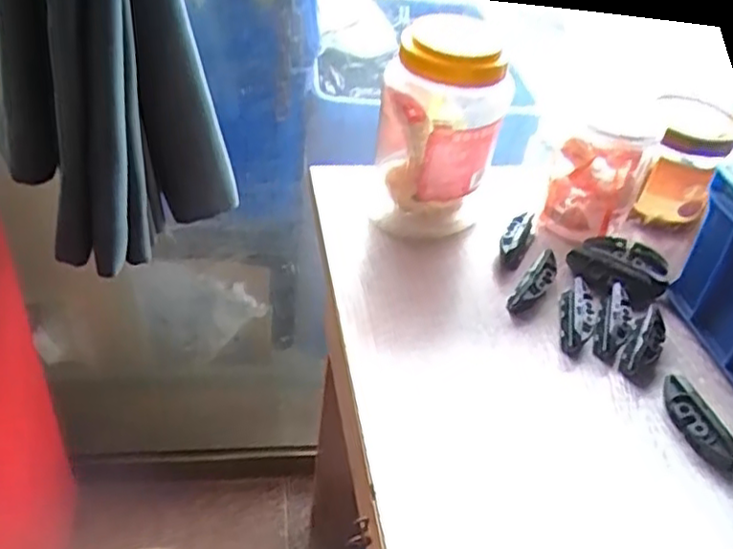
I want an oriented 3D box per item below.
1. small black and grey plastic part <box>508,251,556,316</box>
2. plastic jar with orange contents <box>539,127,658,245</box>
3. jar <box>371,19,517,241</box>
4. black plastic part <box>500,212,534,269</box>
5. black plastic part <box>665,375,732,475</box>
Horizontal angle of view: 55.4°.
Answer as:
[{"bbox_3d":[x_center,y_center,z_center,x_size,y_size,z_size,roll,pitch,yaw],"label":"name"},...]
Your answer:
[{"bbox_3d":[0.135,0.006,0.554,0.019,0.011,0.066,31,66,26],"label":"small black and grey plastic part"},{"bbox_3d":[0.202,-0.082,0.614,0.063,0.093,0.061,4,40,-4],"label":"plastic jar with orange contents"},{"bbox_3d":[0.060,-0.120,0.580,0.099,0.156,0.101,7,40,0],"label":"jar"},{"bbox_3d":[0.130,-0.032,0.596,0.019,0.023,0.055,23,42,18],"label":"black plastic part"},{"bbox_3d":[0.219,0.097,0.463,0.015,0.026,0.064,-9,43,-19],"label":"black plastic part"}]

